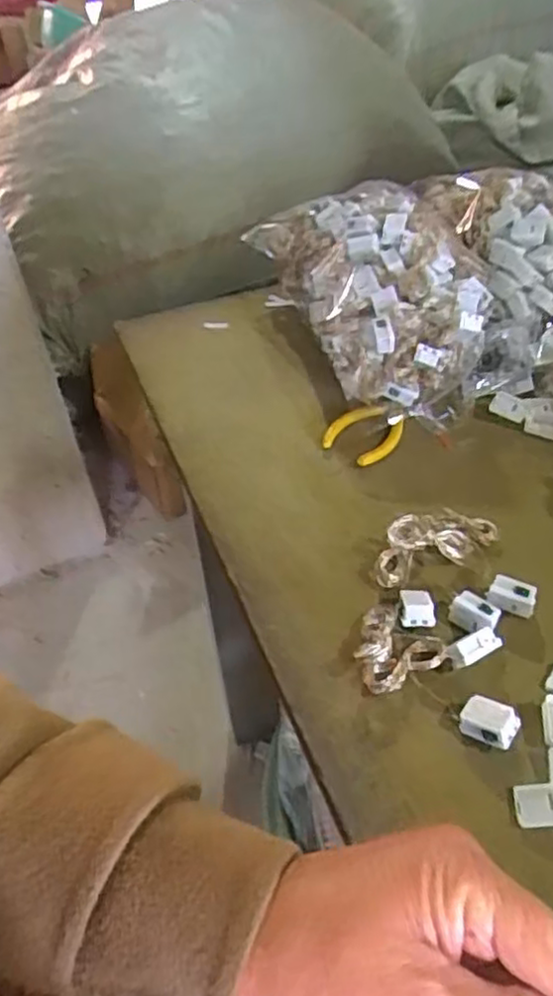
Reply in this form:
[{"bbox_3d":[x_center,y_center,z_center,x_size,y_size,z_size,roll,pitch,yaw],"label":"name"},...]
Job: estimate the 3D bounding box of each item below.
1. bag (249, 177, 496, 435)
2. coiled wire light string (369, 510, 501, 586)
[{"bbox_3d":[0.084,-0.176,0.592,0.137,0.108,0.260,-18,46,-10],"label":"bag"},{"bbox_3d":[0.100,0.026,0.452,0.087,0.029,0.035,-24,48,-16],"label":"coiled wire light string"}]

